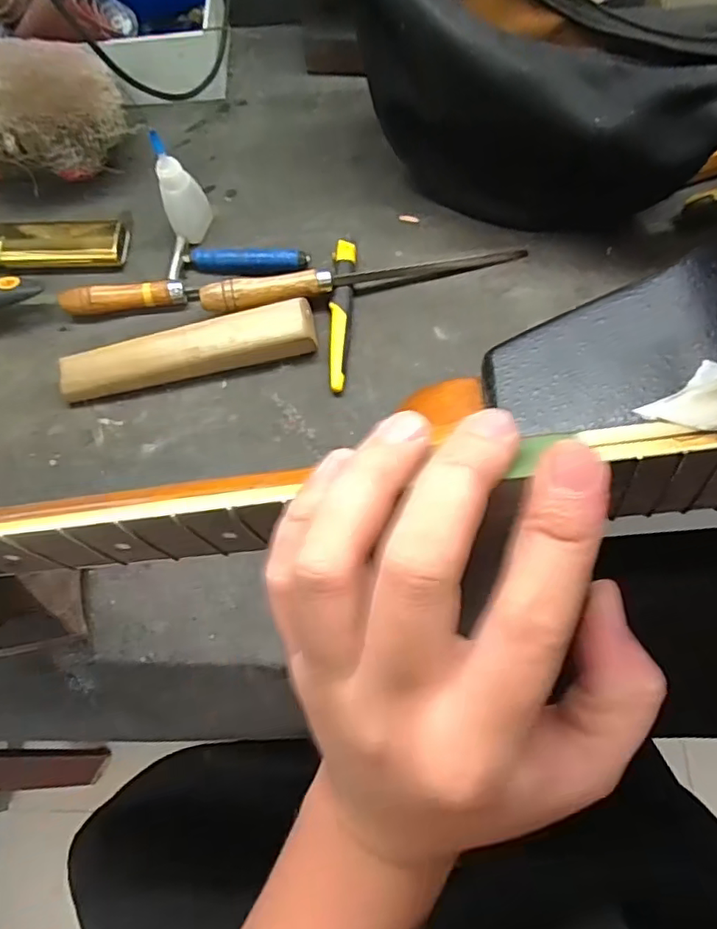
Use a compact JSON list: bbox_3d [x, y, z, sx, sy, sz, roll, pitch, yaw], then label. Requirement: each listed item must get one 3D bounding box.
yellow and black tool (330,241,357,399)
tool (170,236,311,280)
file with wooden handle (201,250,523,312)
[{"bbox_3d":[-0.013,-0.107,0.415,0.015,0.011,0.119,2,70,6],"label":"yellow and black tool"},{"bbox_3d":[-0.089,-0.155,0.437,0.103,0.013,0.034,2,70,6],"label":"tool"},{"bbox_3d":[0.004,-0.136,0.417,0.228,0.026,0.018,-13,69,0],"label":"file with wooden handle"}]

